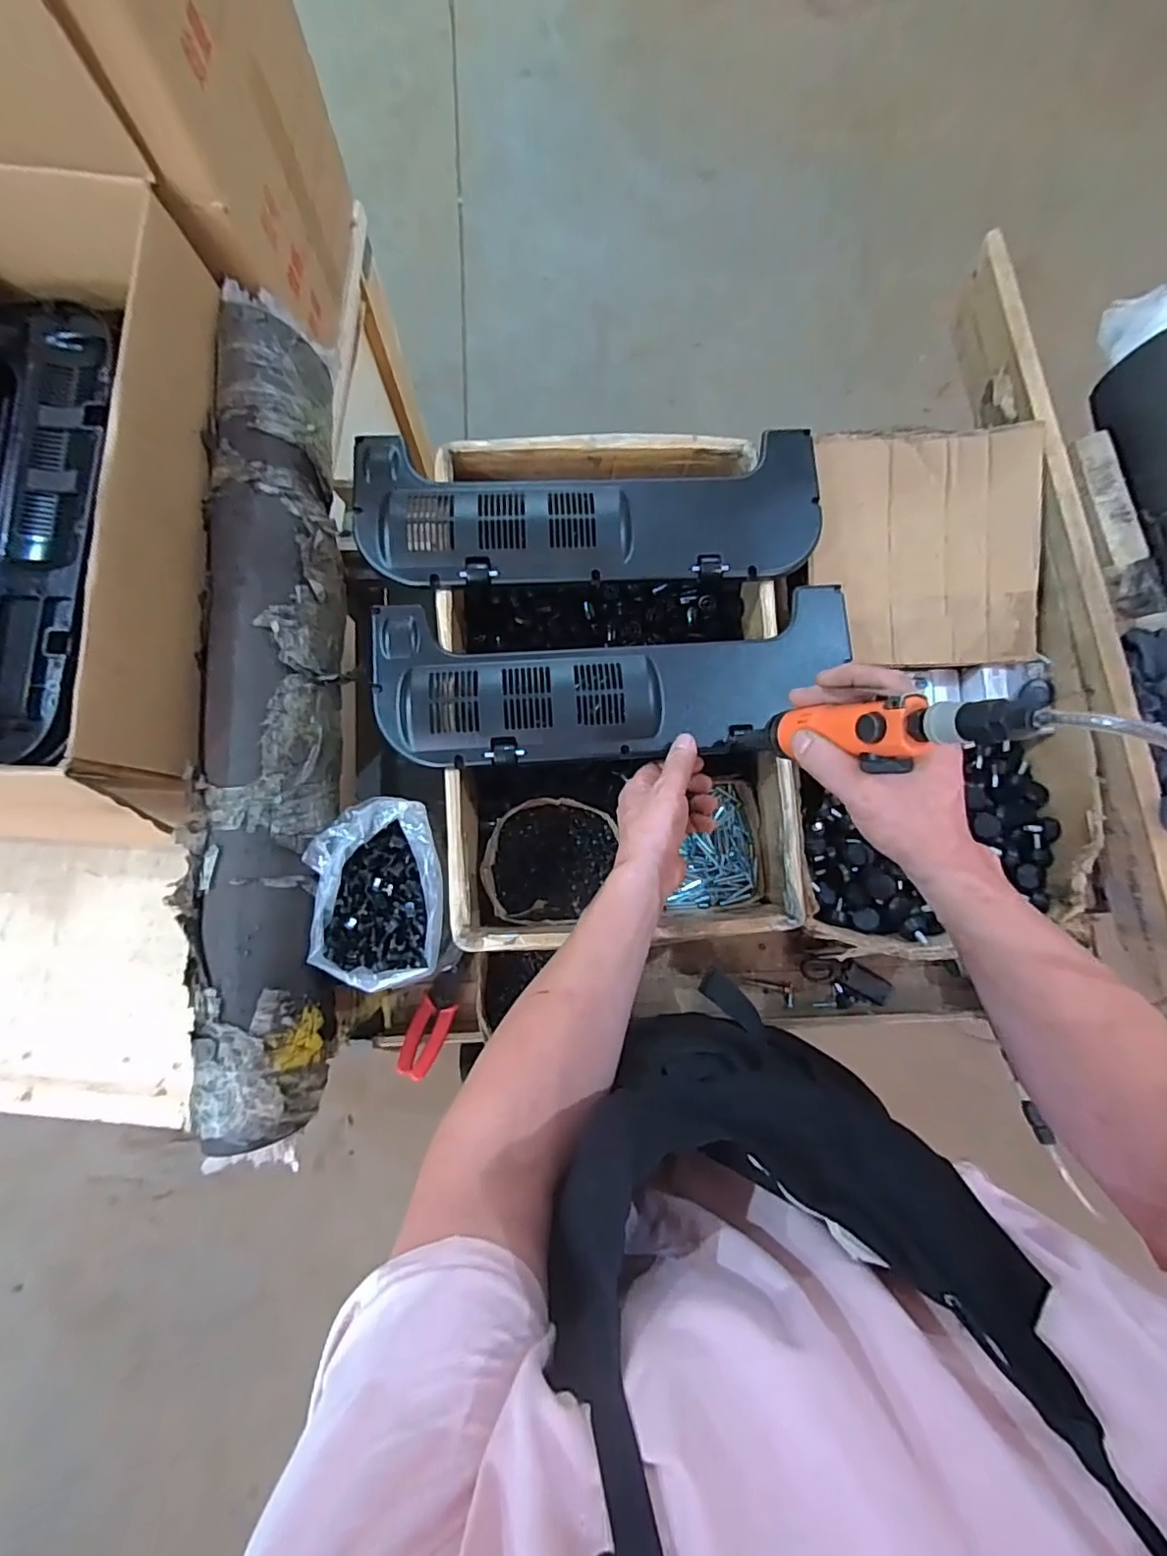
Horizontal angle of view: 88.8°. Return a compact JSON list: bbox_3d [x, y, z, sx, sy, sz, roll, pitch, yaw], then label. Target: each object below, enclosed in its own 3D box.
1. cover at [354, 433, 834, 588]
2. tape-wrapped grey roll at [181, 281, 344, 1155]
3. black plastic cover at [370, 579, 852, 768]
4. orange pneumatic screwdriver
[{"bbox_3d":[0.009,-0.274,0.605,0.466,0.024,0.153,-3,84,-3],"label":"cover"},{"bbox_3d":[-0.314,-0.080,0.598,0.133,0.073,0.828,0,84,-2],"label":"tape-wrapped grey roll"},{"bbox_3d":[0.035,-0.102,0.590,0.467,0.022,0.158,-6,84,-5],"label":"black plastic cover"},{"bbox_3d":[0.189,-0.030,0.403,0.034,0.234,0.036,21,83,-22],"label":"orange pneumatic screwdriver"}]

